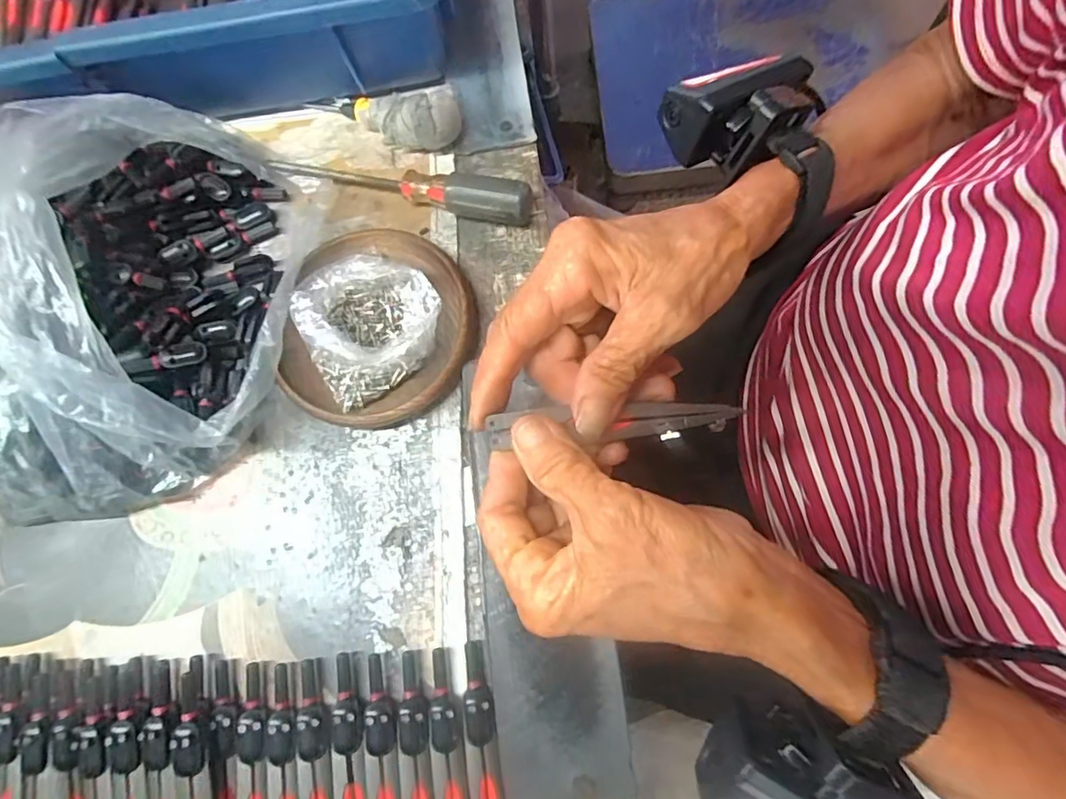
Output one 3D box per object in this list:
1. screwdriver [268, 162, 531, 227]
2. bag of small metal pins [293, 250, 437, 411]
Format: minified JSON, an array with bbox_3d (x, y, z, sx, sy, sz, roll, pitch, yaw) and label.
[{"bbox_3d":[-0.082,-0.135,0.332,0.168,0.024,0.021,16,77,9],"label":"screwdriver"},{"bbox_3d":[-0.091,-0.046,0.302,0.076,0.039,0.083,-30,74,-3],"label":"bag of small metal pins"}]

